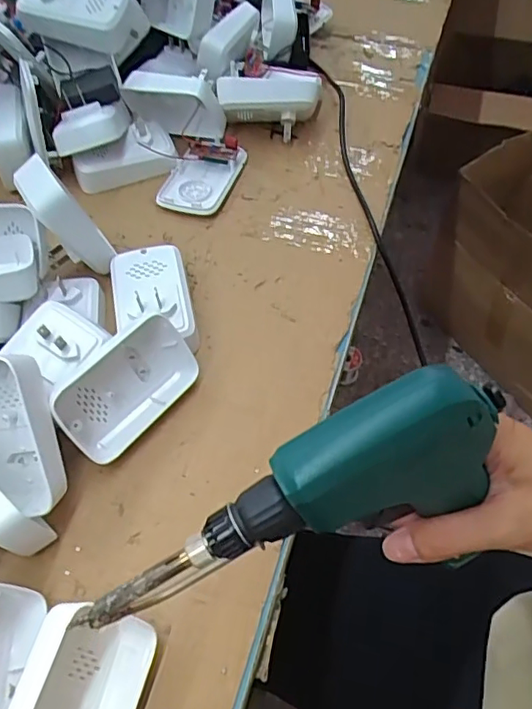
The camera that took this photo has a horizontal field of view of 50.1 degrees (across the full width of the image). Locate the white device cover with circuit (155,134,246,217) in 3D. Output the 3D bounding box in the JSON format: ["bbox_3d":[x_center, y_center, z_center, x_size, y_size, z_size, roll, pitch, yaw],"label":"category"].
[{"bbox_3d":[-0.056,-0.161,0.501,0.054,0.025,0.086,17,58,11],"label":"white device cover with circuit"}]

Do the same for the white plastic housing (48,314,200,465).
[{"bbox_3d":[-0.091,0.021,0.375,0.095,0.059,0.027,-44,23,-24],"label":"white plastic housing"}]

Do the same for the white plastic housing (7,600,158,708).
[{"bbox_3d":[-0.093,0.171,0.274,0.052,0.037,0.090,11,57,7],"label":"white plastic housing"}]

